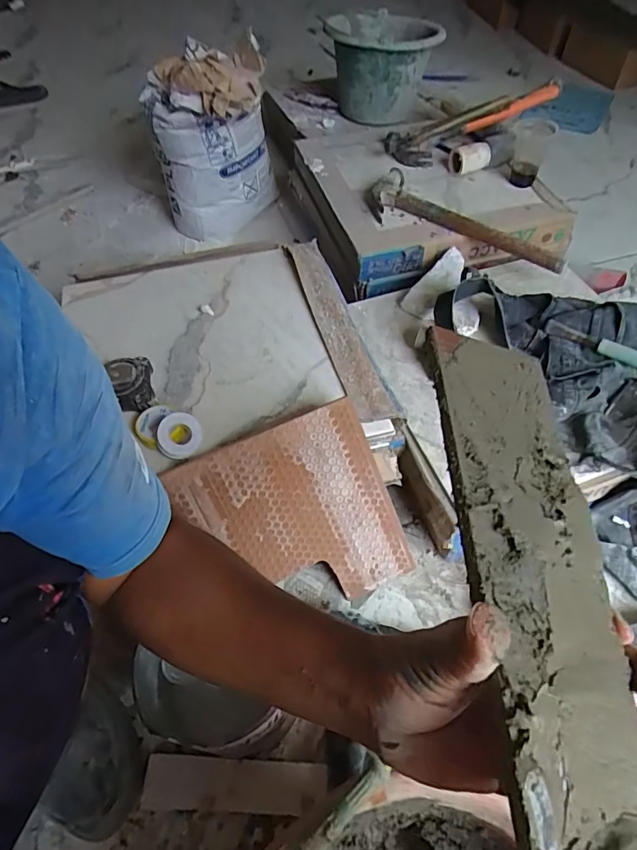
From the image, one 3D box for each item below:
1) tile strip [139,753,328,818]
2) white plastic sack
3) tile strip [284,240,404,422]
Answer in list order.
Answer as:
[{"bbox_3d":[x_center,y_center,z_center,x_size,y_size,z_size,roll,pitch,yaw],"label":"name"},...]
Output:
[{"bbox_3d":[-0.085,0.368,0.502,0.180,0.014,0.046,4,61,-1],"label":"tile strip"},{"bbox_3d":[-0.219,-0.591,1.034,0.221,0.291,0.263,-8,54,-5],"label":"white plastic sack"},{"bbox_3d":[0.023,-0.154,0.713,0.058,0.016,0.391,-10,51,-11],"label":"tile strip"}]

